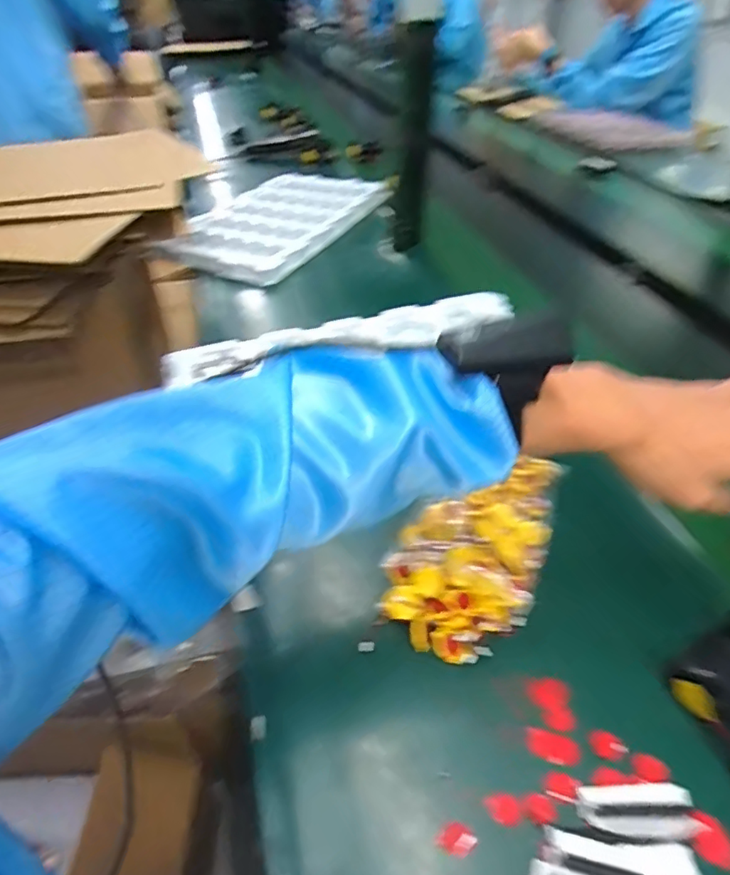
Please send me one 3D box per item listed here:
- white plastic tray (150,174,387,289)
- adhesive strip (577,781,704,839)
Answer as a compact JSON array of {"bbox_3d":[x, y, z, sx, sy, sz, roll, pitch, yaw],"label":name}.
[{"bbox_3d":[-0.155,-0.395,0.990,0.262,0.029,0.436,17,43,19],"label":"white plastic tray"},{"bbox_3d":[0.155,0.210,0.311,0.062,0.004,0.028,0,40,0],"label":"adhesive strip"}]

